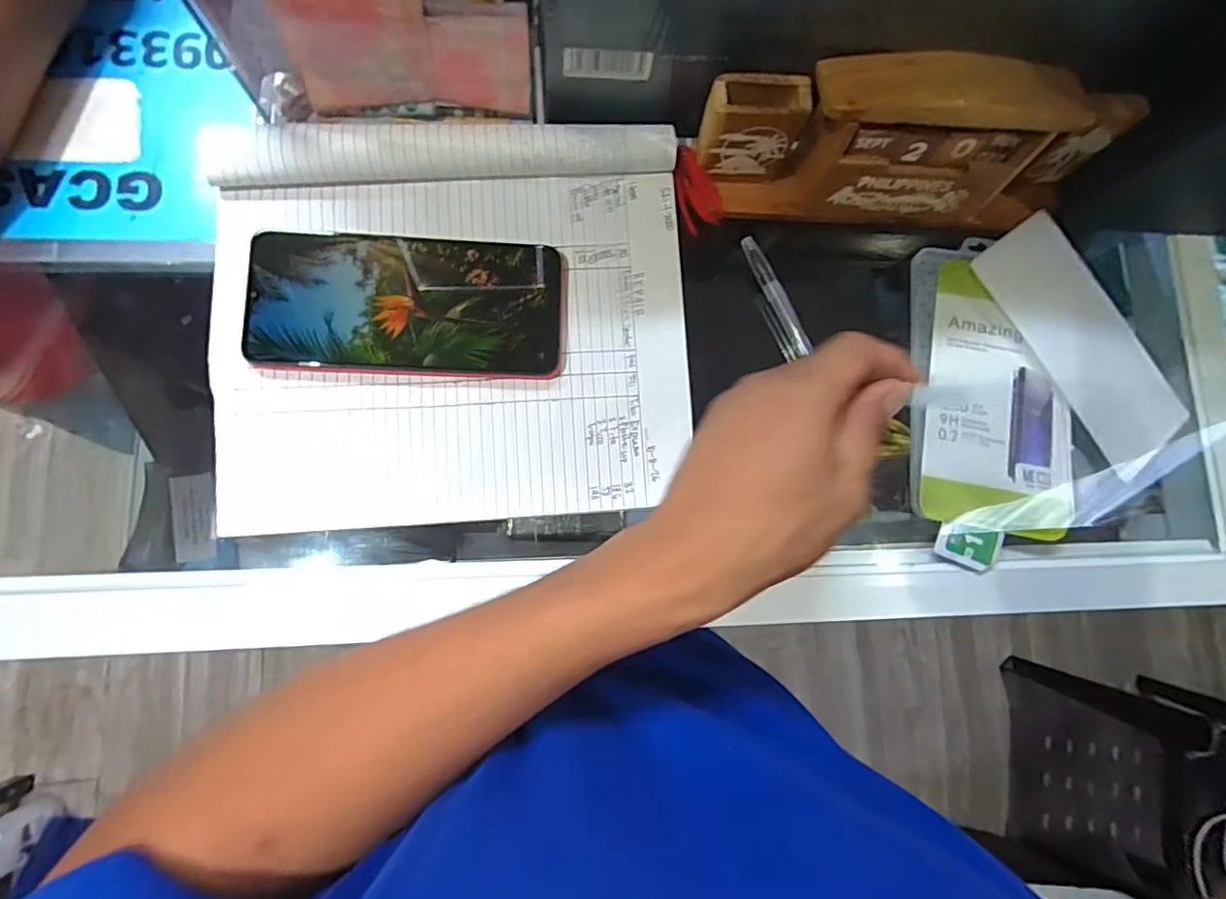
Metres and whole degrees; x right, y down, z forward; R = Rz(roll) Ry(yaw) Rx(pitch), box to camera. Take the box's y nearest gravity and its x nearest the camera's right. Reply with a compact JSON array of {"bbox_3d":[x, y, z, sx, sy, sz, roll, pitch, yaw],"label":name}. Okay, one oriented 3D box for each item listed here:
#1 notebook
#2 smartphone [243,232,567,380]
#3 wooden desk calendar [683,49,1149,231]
[{"bbox_3d":[-0.083,-0.067,0.304,0.247,0.020,0.207,-4,85,-5],"label":"notebook"},{"bbox_3d":[-0.107,-0.077,0.303,0.160,0.007,0.074,2,82,-5],"label":"smartphone"},{"bbox_3d":[0.167,-0.169,0.316,0.237,0.082,0.051,1,82,-6],"label":"wooden desk calendar"}]

